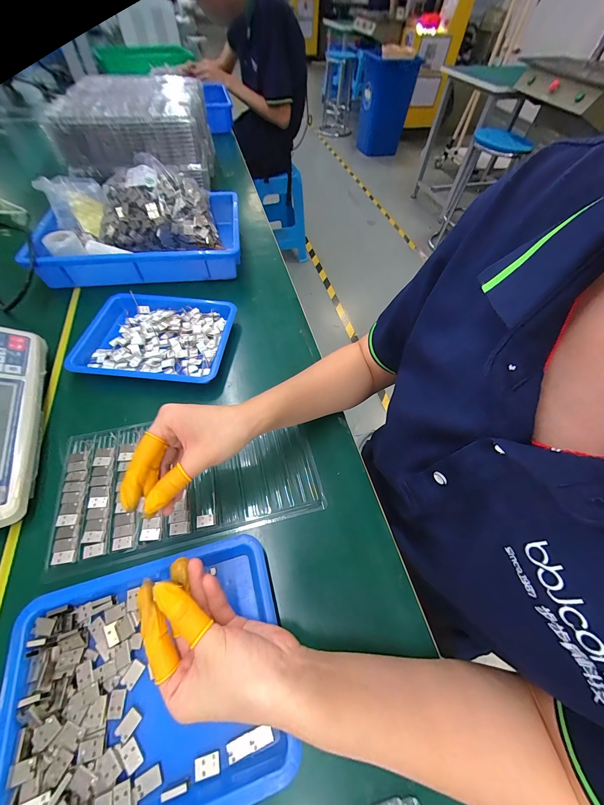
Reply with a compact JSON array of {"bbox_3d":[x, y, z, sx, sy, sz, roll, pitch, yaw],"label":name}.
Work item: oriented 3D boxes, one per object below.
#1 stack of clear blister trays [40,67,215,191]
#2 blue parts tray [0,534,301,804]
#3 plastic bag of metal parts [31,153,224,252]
[{"bbox_3d":[-0.386,-0.675,0.714,0.301,0.119,0.351,-2,55,-6],"label":"stack of clear blister trays"},{"bbox_3d":[-0.126,0.229,0.243,0.214,0.023,0.171,-12,57,-12],"label":"blue parts tray"},{"bbox_3d":[-0.327,-0.380,0.579,0.296,0.120,0.164,-10,57,-11],"label":"plastic bag of metal parts"}]

